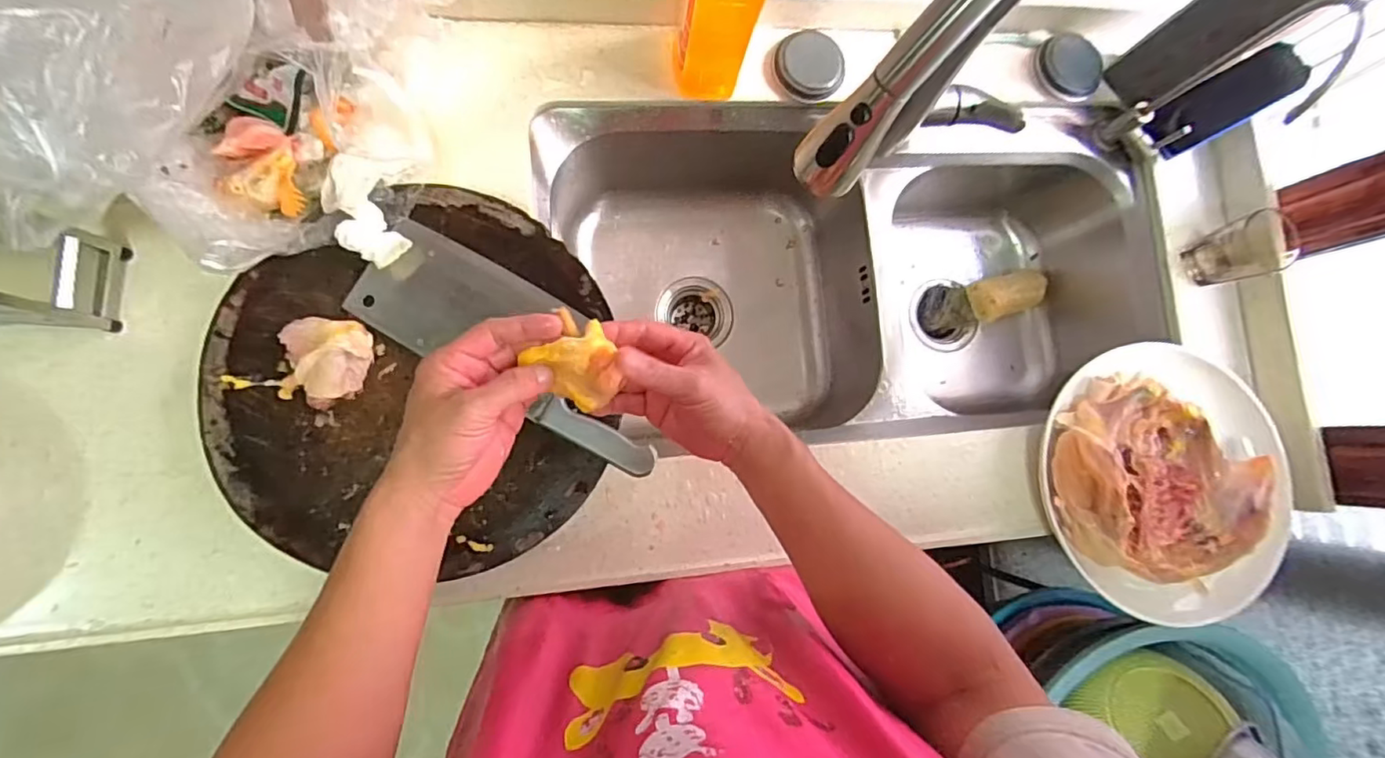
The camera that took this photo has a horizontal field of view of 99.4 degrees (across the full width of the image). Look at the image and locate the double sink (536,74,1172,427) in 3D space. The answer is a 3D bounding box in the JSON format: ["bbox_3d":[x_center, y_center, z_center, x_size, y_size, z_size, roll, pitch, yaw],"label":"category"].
[{"bbox_3d":[0.197,-0.133,0.784,0.753,0.225,0.382,2,84,-8],"label":"double sink"}]

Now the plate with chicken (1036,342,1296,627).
[{"bbox_3d":[0.512,0.098,0.633,0.278,0.084,0.262,1,84,-8],"label":"plate with chicken"}]

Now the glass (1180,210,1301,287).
[{"bbox_3d":[0.654,-0.154,0.700,0.084,0.077,0.070,-18,87,-9],"label":"glass"}]

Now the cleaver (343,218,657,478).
[{"bbox_3d":[-0.158,-0.031,0.550,0.312,0.025,0.108,31,81,-4],"label":"cleaver"}]

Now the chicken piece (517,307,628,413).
[{"bbox_3d":[-0.076,-0.013,0.399,0.062,0.022,0.052,38,81,-3],"label":"chicken piece"}]

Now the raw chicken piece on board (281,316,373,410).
[{"bbox_3d":[-0.324,-0.015,0.524,0.066,0.023,0.078,-2,85,-8],"label":"raw chicken piece on board"}]

